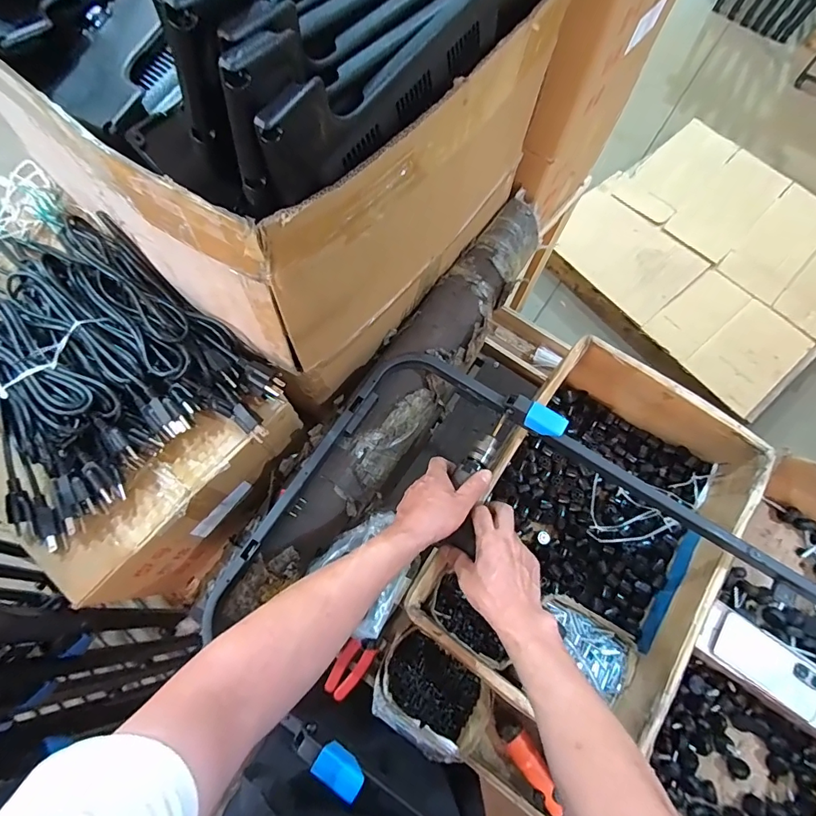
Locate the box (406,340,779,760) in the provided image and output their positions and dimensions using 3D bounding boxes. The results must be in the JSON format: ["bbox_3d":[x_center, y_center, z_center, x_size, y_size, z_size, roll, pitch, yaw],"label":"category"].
[{"bbox_3d":[0.281,0.194,0.719,0.340,0.168,0.518,34,74,10],"label":"box"}]

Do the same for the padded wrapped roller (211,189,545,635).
[{"bbox_3d":[-0.002,-0.038,0.704,0.132,0.094,0.821,34,74,9],"label":"padded wrapped roller"}]

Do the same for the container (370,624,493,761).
[{"bbox_3d":[0.032,0.448,0.691,0.174,0.070,0.137,34,74,9],"label":"container"}]

